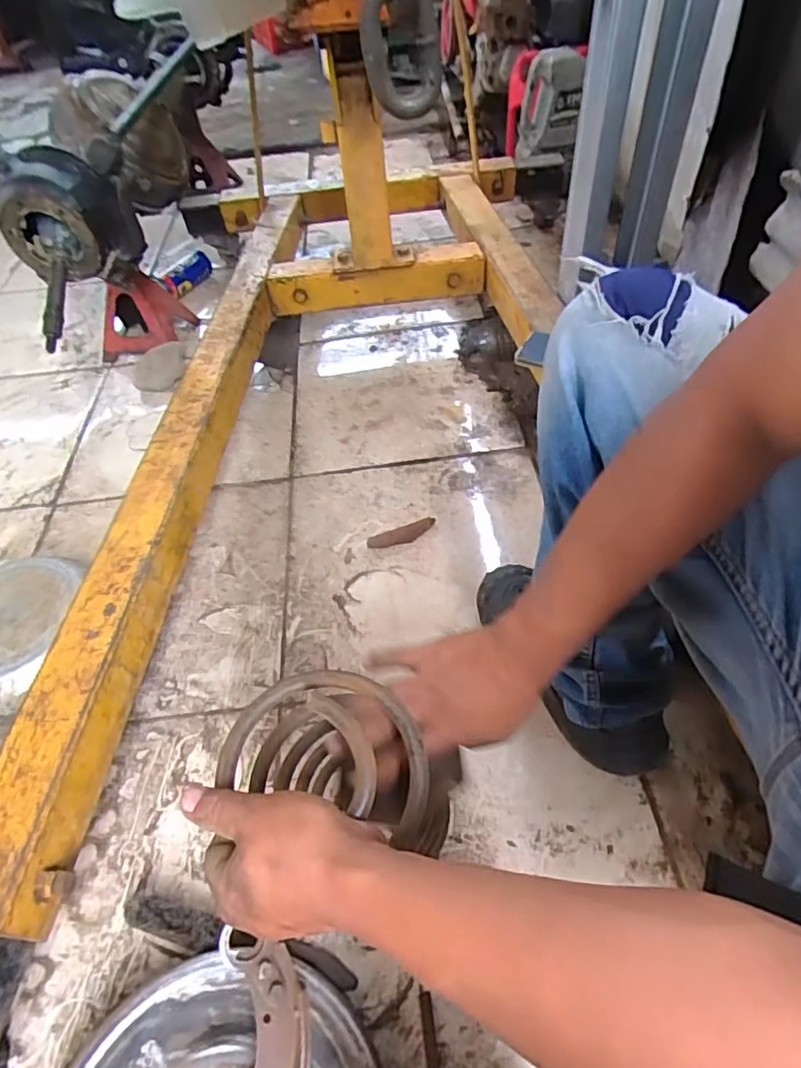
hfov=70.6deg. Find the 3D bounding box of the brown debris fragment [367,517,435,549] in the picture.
[{"bbox_3d":[0.004,0.001,0.856,0.108,0.006,0.034,-19,53,-13],"label":"brown debris fragment"}]

